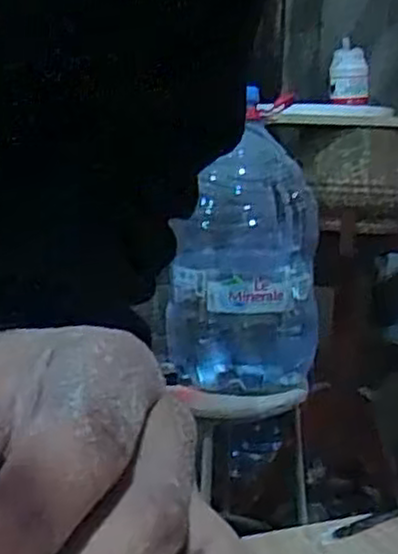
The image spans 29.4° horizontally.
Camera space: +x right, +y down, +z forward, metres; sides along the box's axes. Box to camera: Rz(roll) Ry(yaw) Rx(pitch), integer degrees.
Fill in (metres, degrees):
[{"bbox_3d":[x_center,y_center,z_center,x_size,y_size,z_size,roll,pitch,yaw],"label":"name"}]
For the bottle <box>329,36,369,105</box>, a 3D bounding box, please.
[{"bbox_3d":[0.329,-0.447,1.651,0.087,0.132,0.068,3,10,9],"label":"bottle"}]

